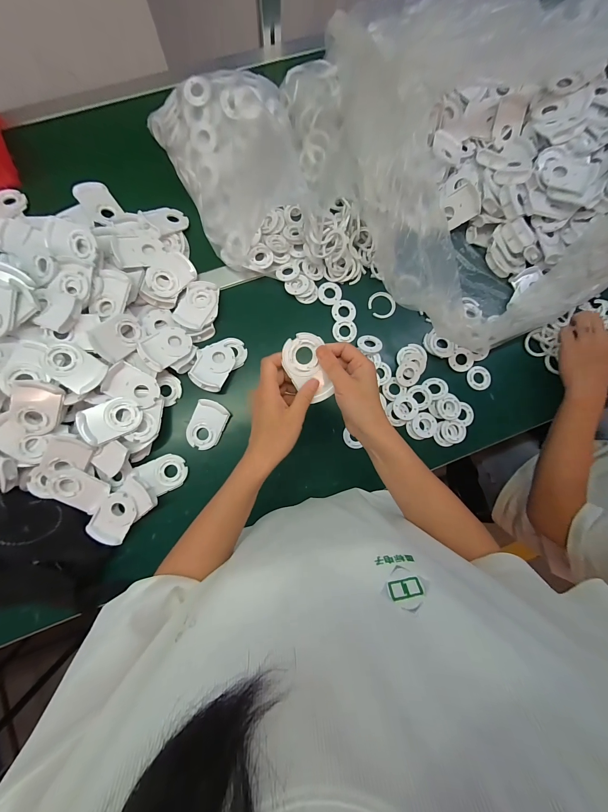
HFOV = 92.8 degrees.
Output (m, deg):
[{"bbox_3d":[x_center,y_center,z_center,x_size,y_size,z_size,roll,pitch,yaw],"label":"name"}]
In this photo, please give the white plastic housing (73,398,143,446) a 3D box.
[{"bbox_3d":[-0.298,0.021,0.447,0.082,0.013,0.059,-30,93,-25],"label":"white plastic housing"}]

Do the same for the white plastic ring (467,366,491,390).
[{"bbox_3d":[0.332,-0.053,0.548,0.044,0.004,0.045,0,83,-3],"label":"white plastic ring"}]

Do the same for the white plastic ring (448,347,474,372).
[{"bbox_3d":[0.293,-0.086,0.539,0.044,0.005,0.043,0,98,3],"label":"white plastic ring"}]

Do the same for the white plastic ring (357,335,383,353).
[{"bbox_3d":[0.119,-0.114,0.530,0.043,0.005,0.041,1,58,-2],"label":"white plastic ring"}]

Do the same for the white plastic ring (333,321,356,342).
[{"bbox_3d":[0.076,-0.139,0.540,0.044,0.005,0.038,-2,83,-4],"label":"white plastic ring"}]

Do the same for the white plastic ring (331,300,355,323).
[{"bbox_3d":[0.074,-0.177,0.539,0.044,0.005,0.041,0,83,-3],"label":"white plastic ring"}]

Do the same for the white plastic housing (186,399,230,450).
[{"bbox_3d":[-0.166,0.033,0.491,0.057,0.016,0.080,25,82,0],"label":"white plastic housing"}]

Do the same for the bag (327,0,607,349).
[{"bbox_3d":[0.412,-0.424,0.501,0.622,0.186,0.495,-25,85,-6],"label":"bag"}]

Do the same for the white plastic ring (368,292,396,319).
[{"bbox_3d":[0.147,-0.192,0.549,0.047,0.012,0.050,-13,83,-5],"label":"white plastic ring"}]

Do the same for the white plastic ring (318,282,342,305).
[{"bbox_3d":[0.050,-0.212,0.545,0.044,0.004,0.045,0,83,-3],"label":"white plastic ring"}]

